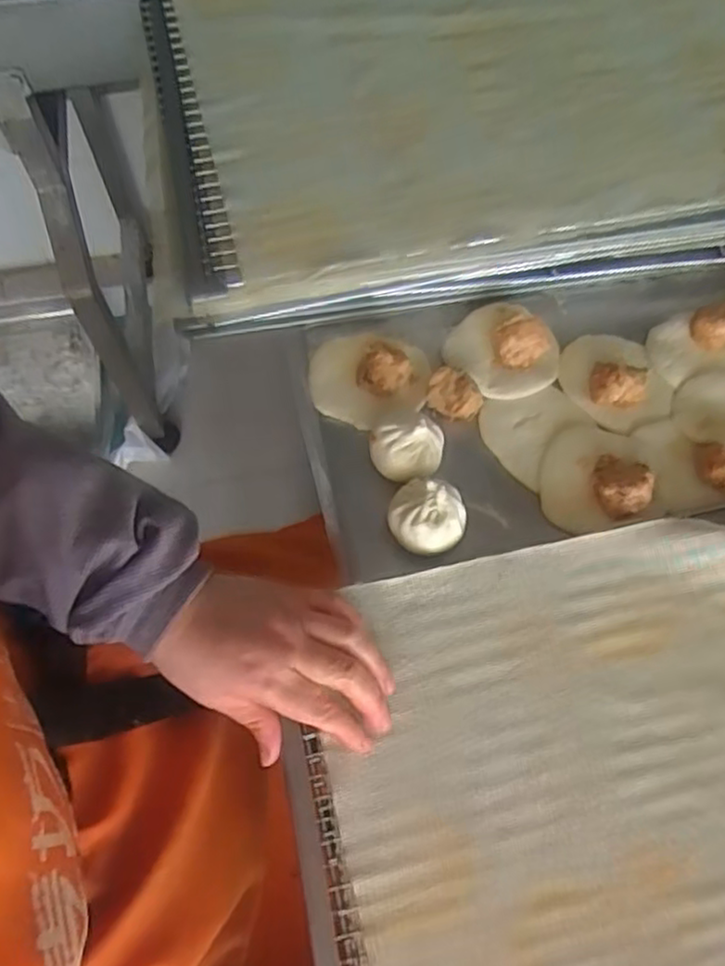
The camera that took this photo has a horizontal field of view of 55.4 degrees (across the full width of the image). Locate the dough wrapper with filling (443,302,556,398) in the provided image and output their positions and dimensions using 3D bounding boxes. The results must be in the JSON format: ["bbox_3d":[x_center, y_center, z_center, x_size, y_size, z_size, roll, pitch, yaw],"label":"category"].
[{"bbox_3d":[0.116,-0.112,0.553,0.082,0.044,0.085,0,68,-1],"label":"dough wrapper with filling"}]

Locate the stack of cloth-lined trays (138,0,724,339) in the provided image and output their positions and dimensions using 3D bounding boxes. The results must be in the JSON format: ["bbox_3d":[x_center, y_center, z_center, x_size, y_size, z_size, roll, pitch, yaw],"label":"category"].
[{"bbox_3d":[0.115,-0.351,0.623,0.613,0.078,0.406,-9,68,-4],"label":"stack of cloth-lined trays"}]

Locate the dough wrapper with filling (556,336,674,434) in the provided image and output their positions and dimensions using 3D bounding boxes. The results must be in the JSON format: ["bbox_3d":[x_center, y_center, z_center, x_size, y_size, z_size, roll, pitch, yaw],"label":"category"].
[{"bbox_3d":[0.204,-0.087,0.547,0.080,0.037,0.088,0,68,-1],"label":"dough wrapper with filling"}]

